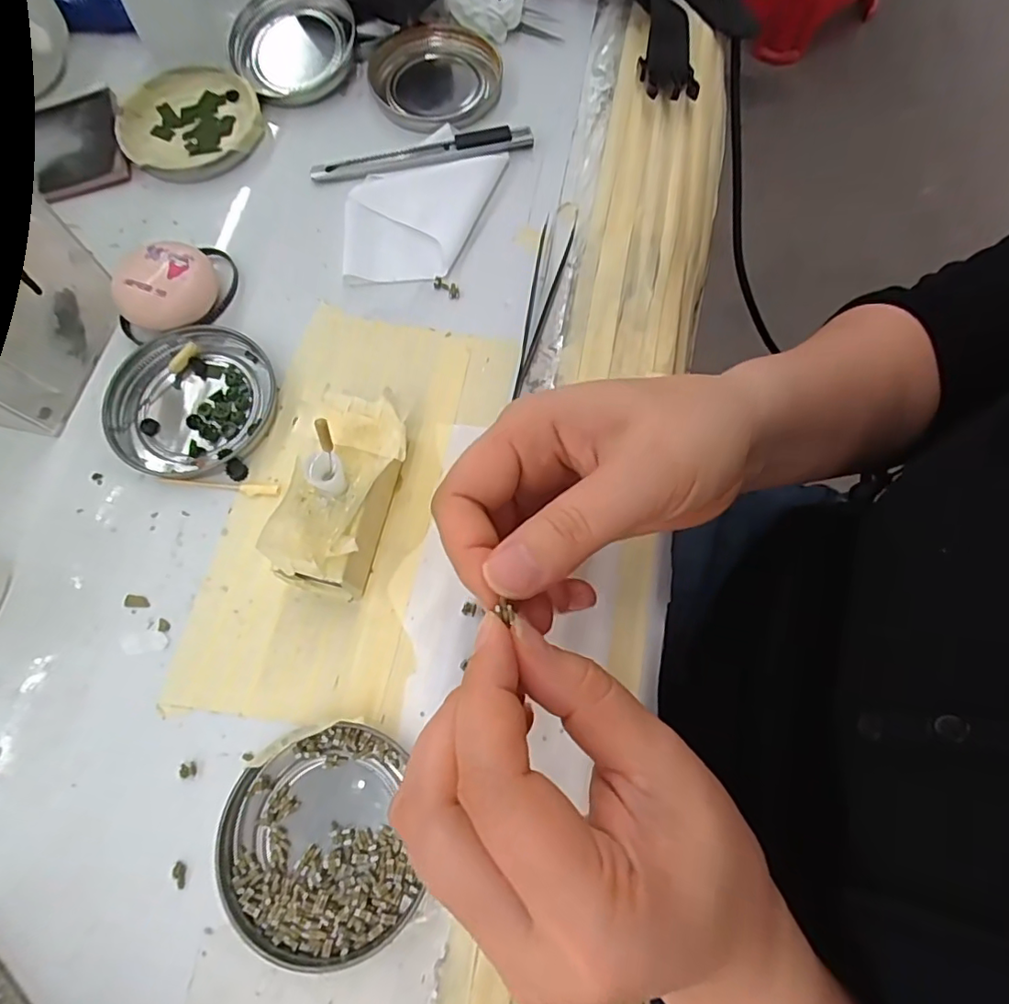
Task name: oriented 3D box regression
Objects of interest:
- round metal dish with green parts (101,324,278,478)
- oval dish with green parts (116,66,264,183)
[{"bbox_3d":[-0.153,-0.050,0.275,0.076,0.009,0.075,0,72,1],"label":"round metal dish with green parts"},{"bbox_3d":[-0.186,-0.224,0.333,0.080,0.012,0.081,-26,73,-7],"label":"oval dish with green parts"}]

